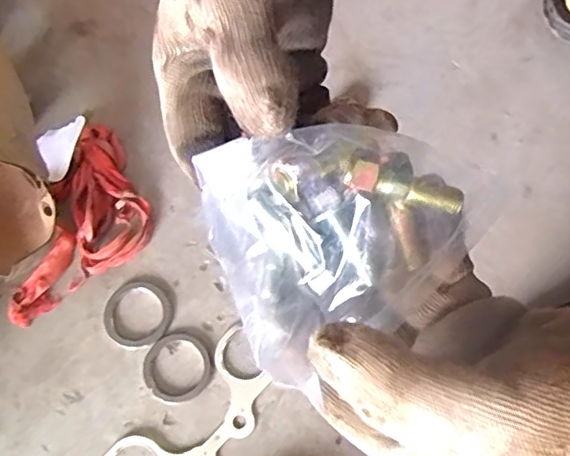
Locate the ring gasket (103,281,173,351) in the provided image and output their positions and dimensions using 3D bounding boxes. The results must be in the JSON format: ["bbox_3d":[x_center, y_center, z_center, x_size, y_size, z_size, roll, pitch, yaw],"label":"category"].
[{"bbox_3d":[-0.124,0.073,0.487,0.056,0.006,0.055,-1,70,2],"label":"ring gasket"}]

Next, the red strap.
[{"bbox_3d":[-0.168,-0.001,0.504,0.095,0.027,0.177,10,71,5],"label":"red strap"}]

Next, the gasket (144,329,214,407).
[{"bbox_3d":[-0.088,0.114,0.473,0.055,0.006,0.055,35,75,13],"label":"gasket"}]

